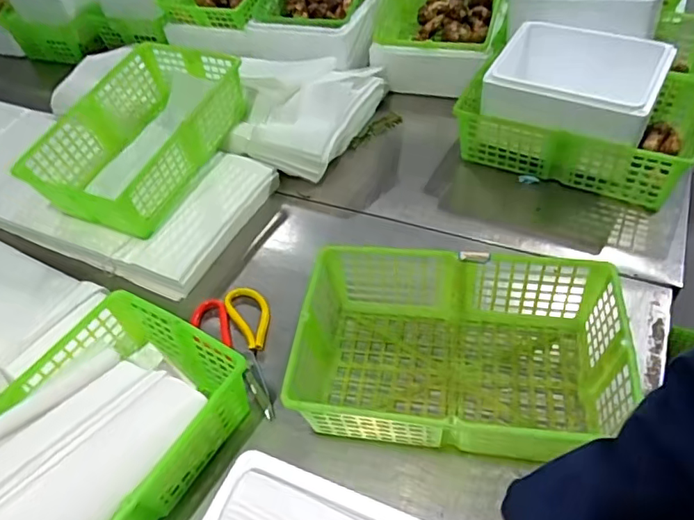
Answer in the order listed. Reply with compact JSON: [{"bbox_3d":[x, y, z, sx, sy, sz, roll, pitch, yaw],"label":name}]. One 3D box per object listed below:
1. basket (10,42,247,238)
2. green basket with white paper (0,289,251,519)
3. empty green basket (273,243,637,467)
[{"bbox_3d":[-0.339,-0.204,0.898,0.227,0.128,0.332,14,52,19],"label":"basket"},{"bbox_3d":[-0.285,0.204,0.564,0.218,0.134,0.344,22,56,24],"label":"green basket with white paper"},{"bbox_3d":[0.125,0.114,0.627,0.346,0.128,0.220,4,51,11],"label":"empty green basket"}]

